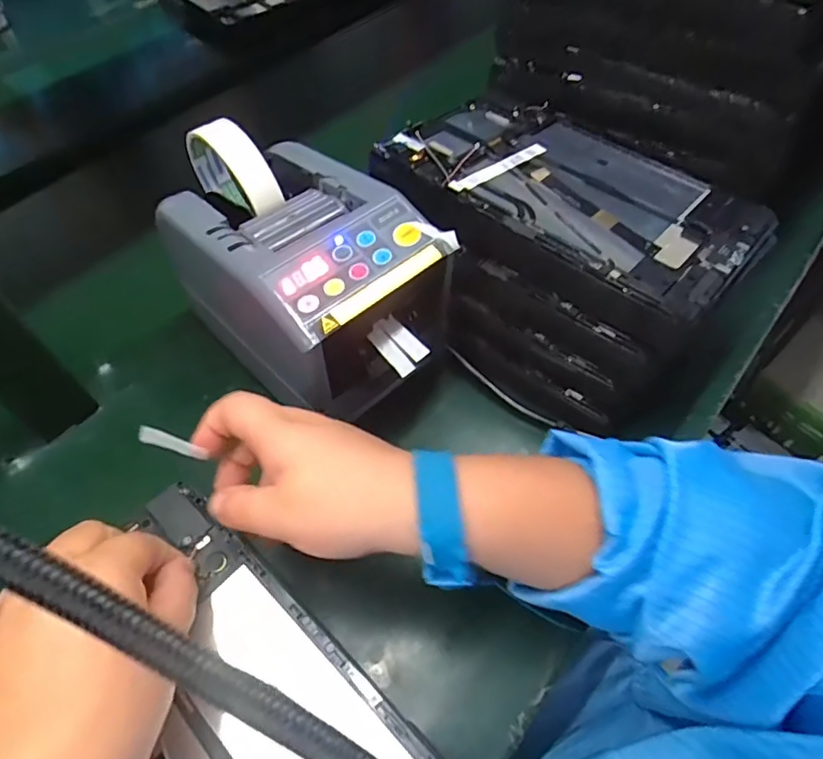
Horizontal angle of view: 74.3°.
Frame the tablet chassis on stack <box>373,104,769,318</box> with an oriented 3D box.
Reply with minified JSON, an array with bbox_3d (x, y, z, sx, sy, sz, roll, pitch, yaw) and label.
[{"bbox_3d":[0.113,-0.135,0.370,0.232,0.007,0.154,38,57,23],"label":"tablet chassis on stack"}]

